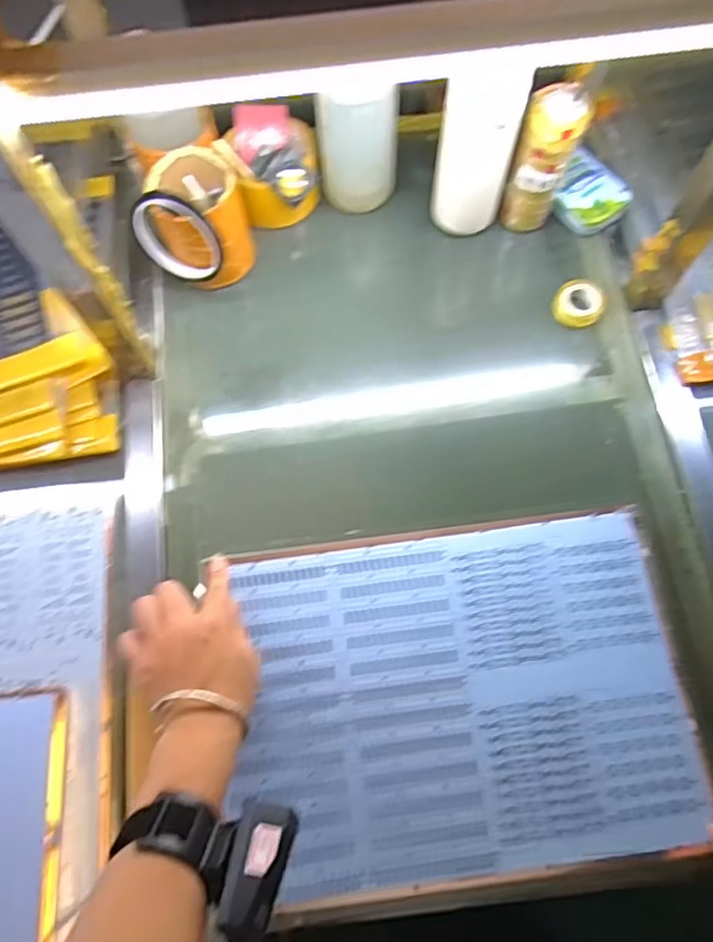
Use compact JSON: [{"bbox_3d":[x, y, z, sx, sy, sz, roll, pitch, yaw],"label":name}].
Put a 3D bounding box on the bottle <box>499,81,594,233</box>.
[{"bbox_3d":[0.177,-0.291,0.590,0.049,0.142,0.044,27,72,9],"label":"bottle"}]

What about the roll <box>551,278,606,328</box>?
[{"bbox_3d":[0.221,-0.166,0.613,0.047,0.023,0.047,0,70,0],"label":"roll"}]

